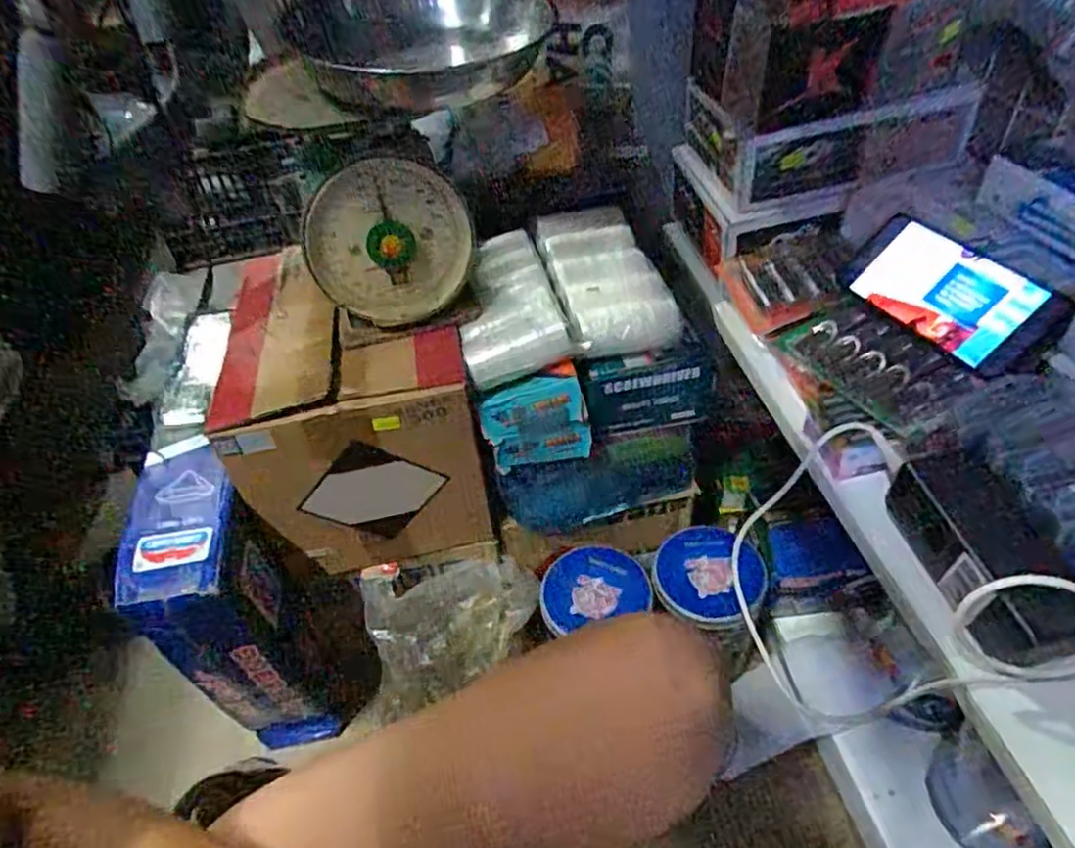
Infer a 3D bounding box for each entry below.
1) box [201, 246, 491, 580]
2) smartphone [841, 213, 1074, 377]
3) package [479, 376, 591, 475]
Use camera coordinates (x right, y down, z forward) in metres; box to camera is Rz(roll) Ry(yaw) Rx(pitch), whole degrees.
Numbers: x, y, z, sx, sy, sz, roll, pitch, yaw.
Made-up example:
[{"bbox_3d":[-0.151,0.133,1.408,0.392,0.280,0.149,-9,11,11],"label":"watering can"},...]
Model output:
[{"bbox_3d":[-0.179,-0.018,0.682,0.216,0.217,0.238,-11,44,-5],"label":"box"},{"bbox_3d":[0.317,-0.102,0.520,0.073,0.012,0.161,-50,48,17],"label":"smartphone"},{"bbox_3d":[-0.001,0.001,0.602,0.092,0.084,0.029,-6,44,1],"label":"package"}]

